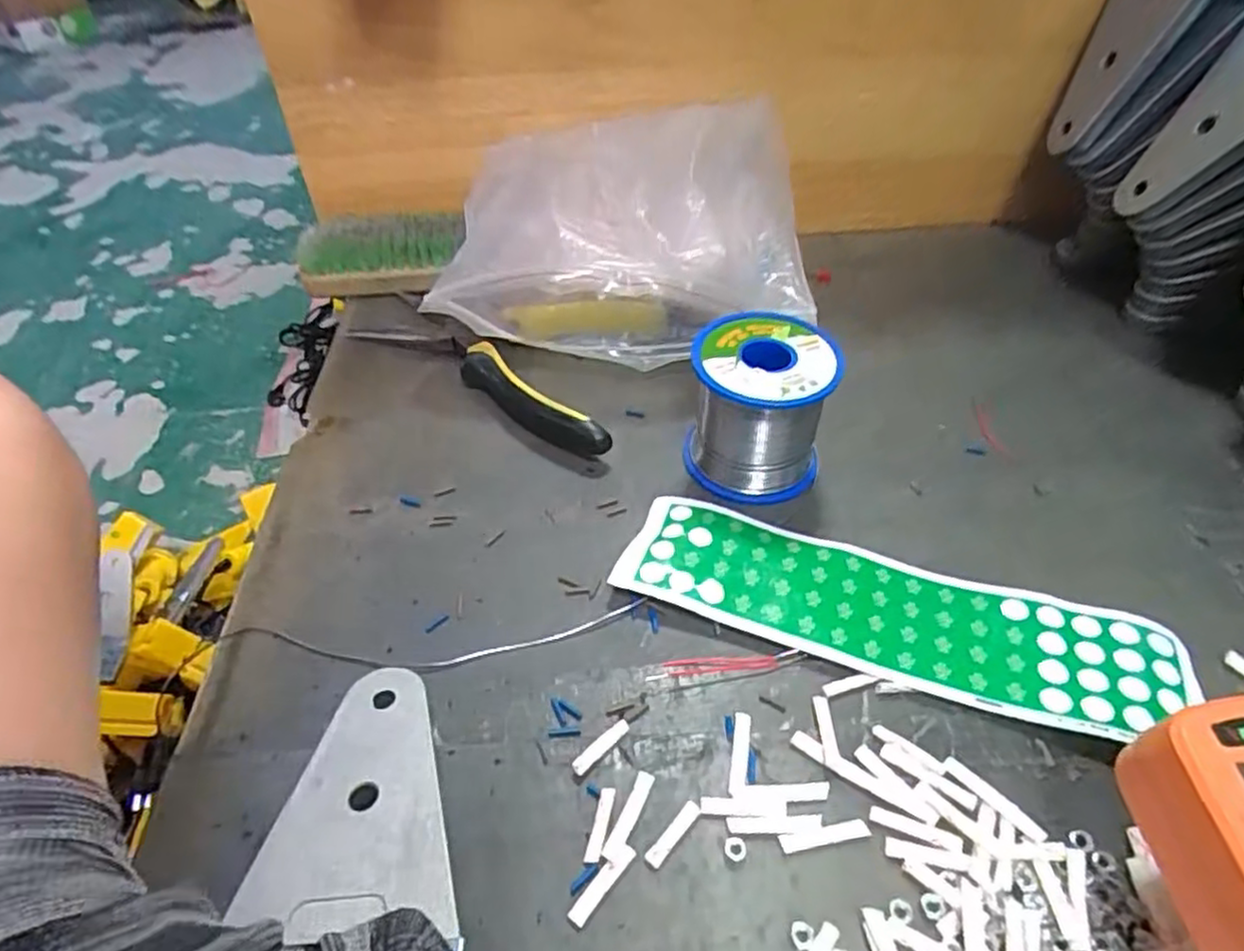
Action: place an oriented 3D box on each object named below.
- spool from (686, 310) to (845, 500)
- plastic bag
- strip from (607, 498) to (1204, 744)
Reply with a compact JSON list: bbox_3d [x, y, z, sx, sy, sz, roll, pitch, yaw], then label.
[{"bbox_3d":[0.064,-0.032,0.339,0.063,0.063,0.060,6,46,8],"label":"spool"},{"bbox_3d":[0.005,-0.134,0.415,0.202,0.096,0.140,3,45,5],"label":"plastic bag"},{"bbox_3d":[0.107,0.054,0.292,0.212,0.007,0.059,15,46,14],"label":"strip"}]

